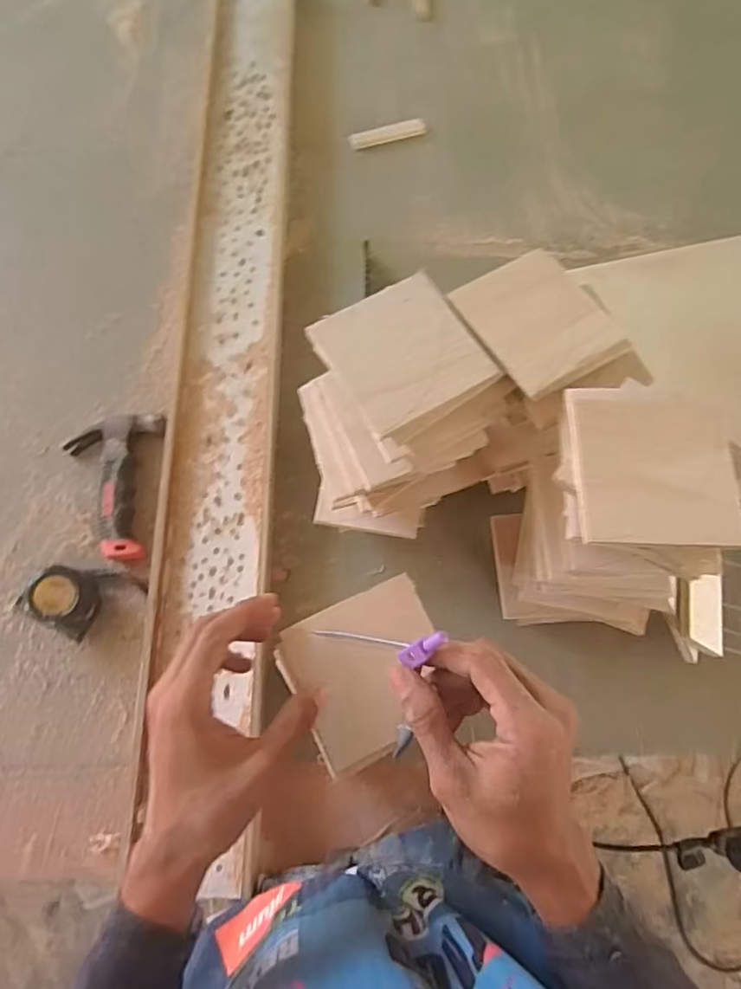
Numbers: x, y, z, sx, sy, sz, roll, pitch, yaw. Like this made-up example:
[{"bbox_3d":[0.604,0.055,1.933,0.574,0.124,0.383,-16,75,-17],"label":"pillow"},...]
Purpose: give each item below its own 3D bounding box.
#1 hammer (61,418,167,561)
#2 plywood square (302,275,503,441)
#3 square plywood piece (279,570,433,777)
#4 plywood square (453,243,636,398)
[{"bbox_3d":[-0.276,-0.011,0.613,0.097,0.027,0.157,4,73,-1],"label":"hammer"},{"bbox_3d":[0.025,-0.104,0.420,0.102,0.011,0.100,-30,74,-10],"label":"plywood square"},{"bbox_3d":[0.001,0.124,0.411,0.107,0.007,0.102,-25,73,-9],"label":"square plywood piece"},{"bbox_3d":[0.129,-0.133,0.439,0.106,0.010,0.101,-31,80,-21],"label":"plywood square"}]

